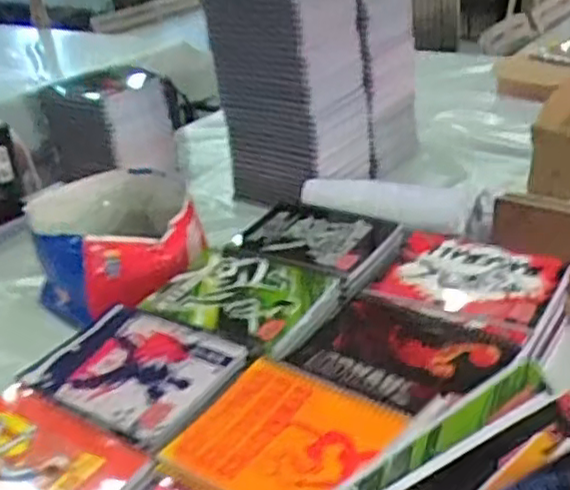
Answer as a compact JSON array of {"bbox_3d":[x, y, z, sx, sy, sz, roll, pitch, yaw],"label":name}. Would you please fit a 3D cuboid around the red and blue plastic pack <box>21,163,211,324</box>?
[{"bbox_3d":[-0.227,-0.007,0.940,0.202,0.106,0.215,-16,30,-17],"label":"red and blue plastic pack"}]

